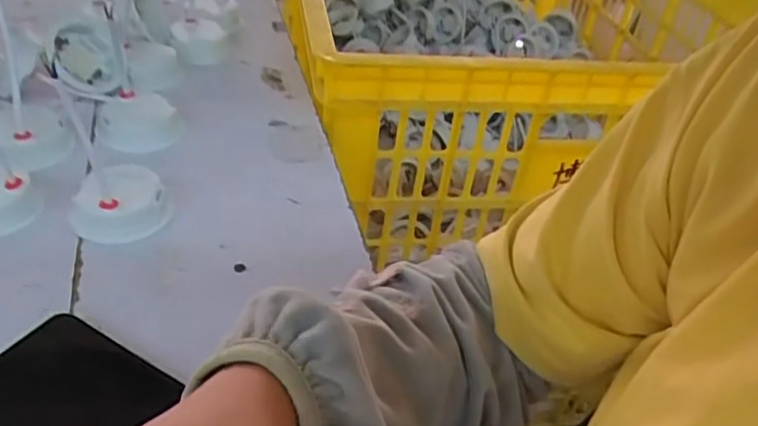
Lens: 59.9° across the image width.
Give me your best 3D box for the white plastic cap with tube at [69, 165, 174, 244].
[{"bbox_3d":[-0.184,-0.008,0.469,0.065,0.031,0.057,-11,42,-22],"label":"white plastic cap with tube"}]

